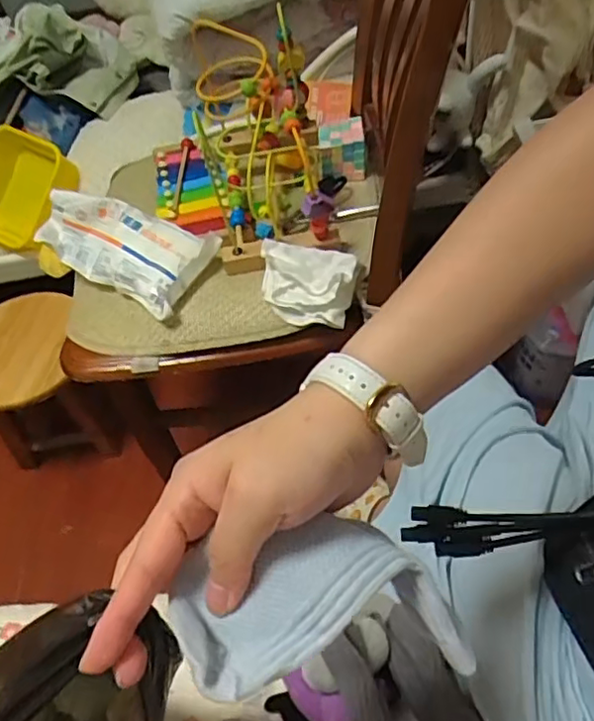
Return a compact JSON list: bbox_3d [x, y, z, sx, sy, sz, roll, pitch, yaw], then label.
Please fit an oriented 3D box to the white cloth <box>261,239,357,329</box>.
[{"bbox_3d":[0.014,-0.095,0.732,0.113,0.050,0.090,-2,52,8],"label":"white cloth"}]

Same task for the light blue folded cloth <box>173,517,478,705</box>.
[{"bbox_3d":[0.008,0.100,0.256,0.111,0.036,0.057,-11,53,-5],"label":"light blue folded cloth"}]

